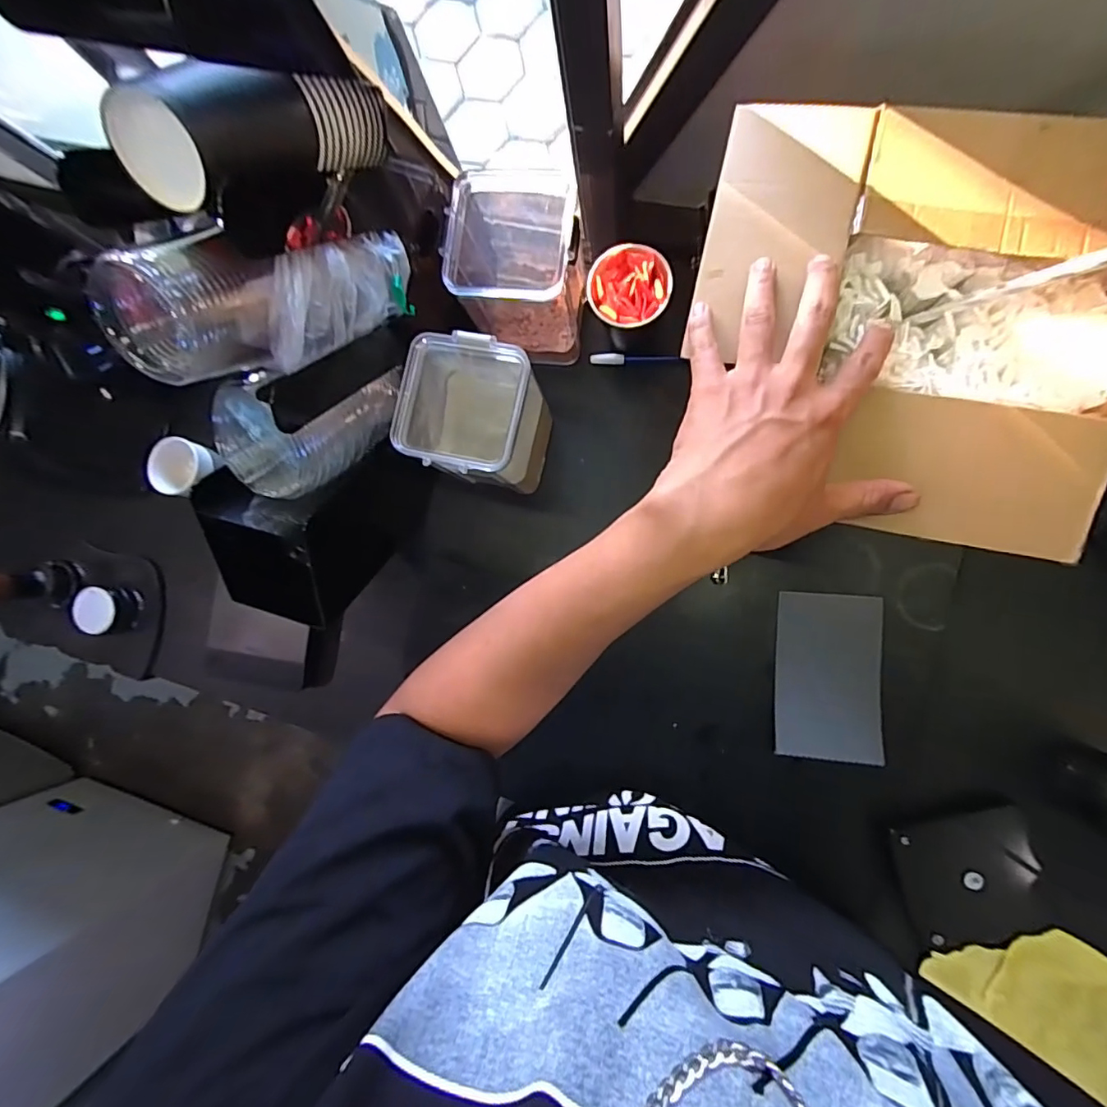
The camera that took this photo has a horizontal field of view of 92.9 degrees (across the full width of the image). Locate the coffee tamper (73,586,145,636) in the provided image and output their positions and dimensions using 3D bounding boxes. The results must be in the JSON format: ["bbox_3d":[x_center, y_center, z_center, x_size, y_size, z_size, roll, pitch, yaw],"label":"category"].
[{"bbox_3d":[-0.543,0.070,0.648,0.056,0.050,0.060,1,88,9],"label":"coffee tamper"}]

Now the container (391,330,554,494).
[{"bbox_3d":[-0.069,-0.131,0.518,0.110,0.145,0.123,11,90,9],"label":"container"}]

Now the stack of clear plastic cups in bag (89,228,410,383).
[{"bbox_3d":[-0.174,-0.168,0.350,0.202,0.070,0.079,-35,81,-36],"label":"stack of clear plastic cups in bag"}]

